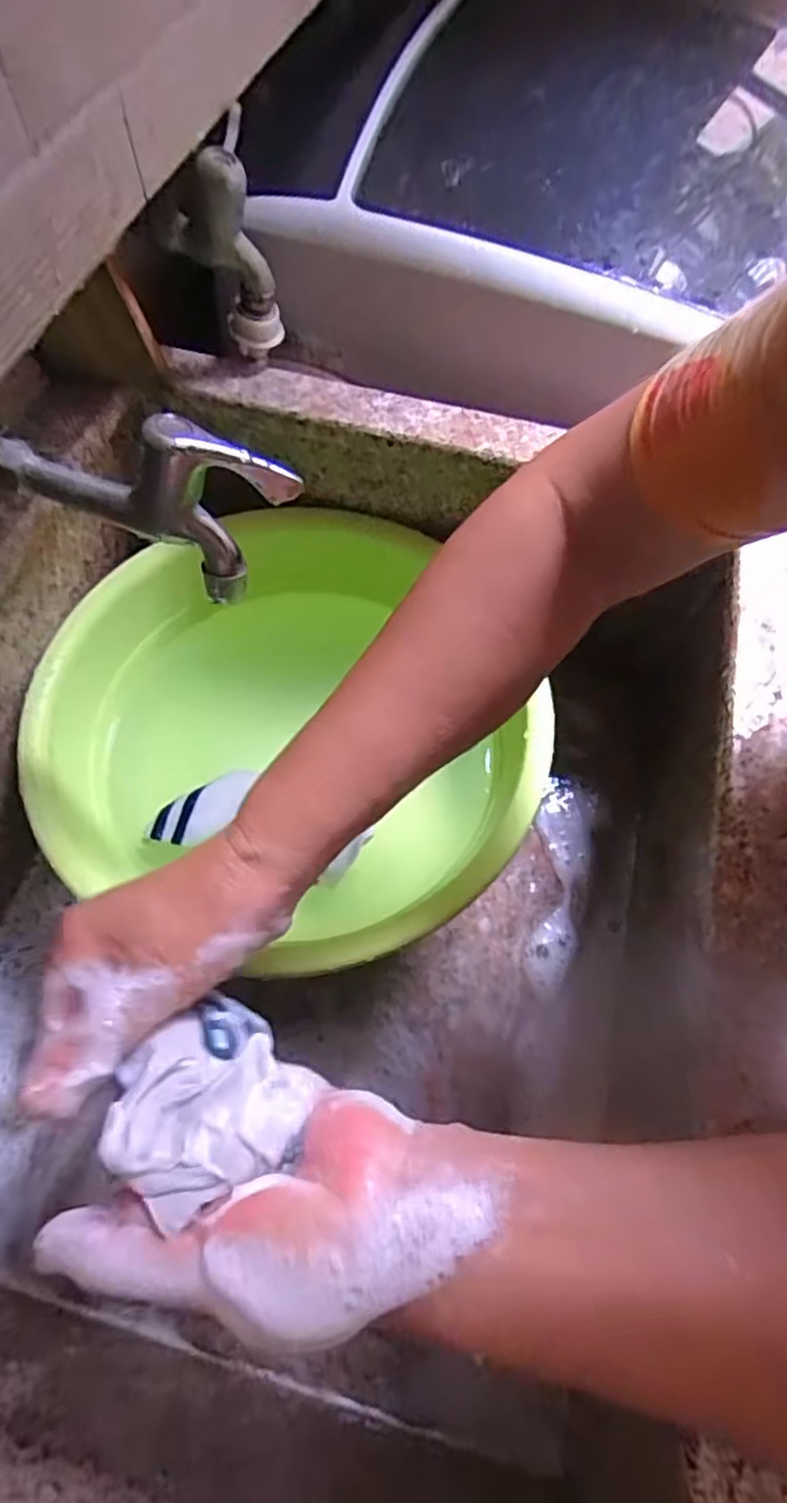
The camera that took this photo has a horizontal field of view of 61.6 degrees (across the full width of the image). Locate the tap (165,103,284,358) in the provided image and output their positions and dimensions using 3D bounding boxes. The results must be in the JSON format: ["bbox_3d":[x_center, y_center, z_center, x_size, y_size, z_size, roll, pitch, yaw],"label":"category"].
[{"bbox_3d":[-0.108,-0.312,0.418,0.056,0.115,0.056,-13,66,-8],"label":"tap"}]

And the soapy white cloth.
[{"bbox_3d":[-0.069,0.132,0.251,0.061,0.048,0.066,-41,72,-18],"label":"soapy white cloth"}]

